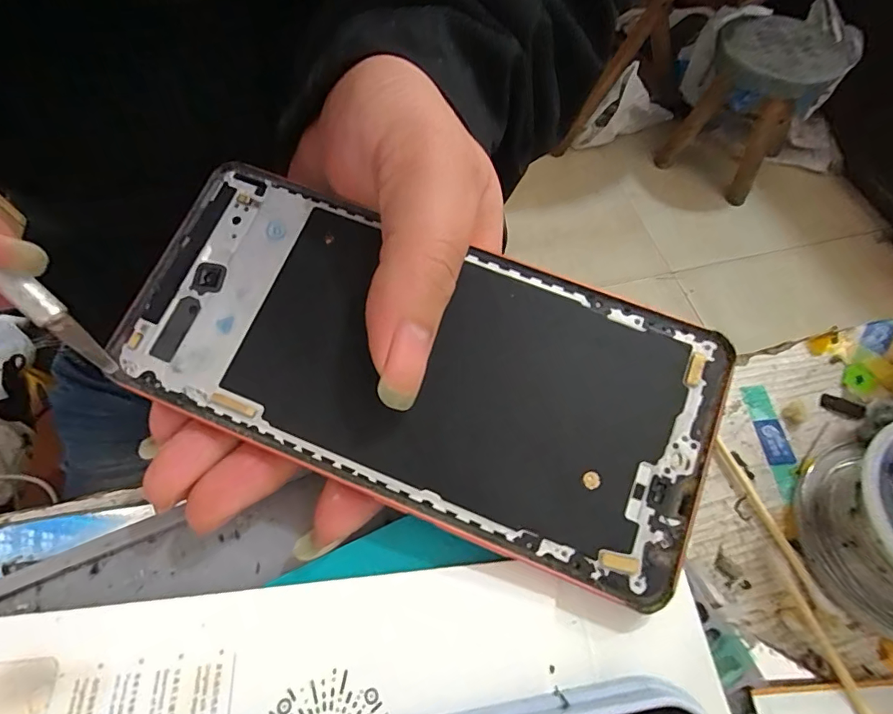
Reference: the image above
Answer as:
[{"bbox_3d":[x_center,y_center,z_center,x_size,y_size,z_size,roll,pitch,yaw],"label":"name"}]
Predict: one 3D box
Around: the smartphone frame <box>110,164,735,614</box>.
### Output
[{"bbox_3d":[-0.009,0.001,0.129,0.161,0.004,0.073,21,76,7],"label":"smartphone frame"}]

